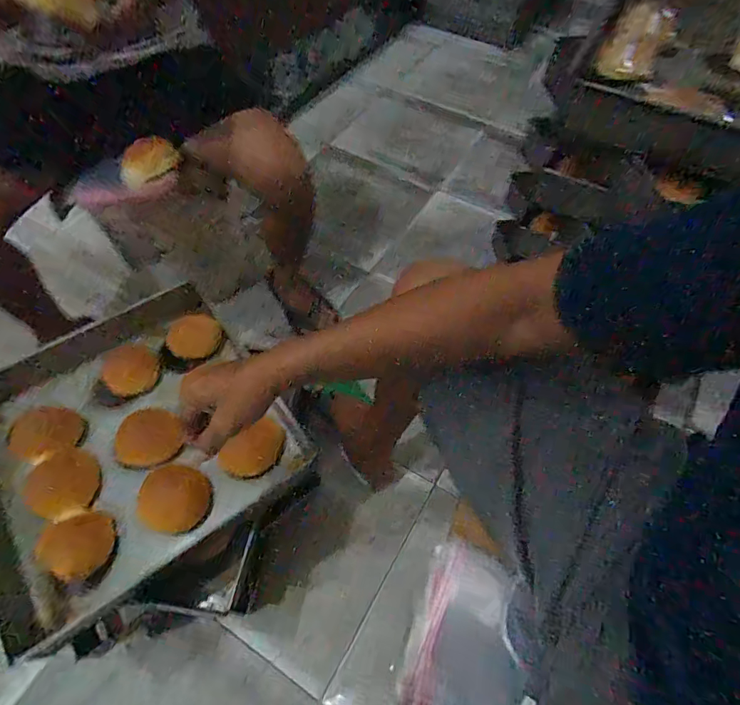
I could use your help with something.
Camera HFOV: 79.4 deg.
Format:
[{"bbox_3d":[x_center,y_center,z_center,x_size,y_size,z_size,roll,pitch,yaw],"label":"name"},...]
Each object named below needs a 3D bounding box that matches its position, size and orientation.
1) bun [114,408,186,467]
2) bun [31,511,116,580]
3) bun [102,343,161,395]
[{"bbox_3d":[-0.356,0.139,0.718,0.100,0.037,0.088,-11,60,-8],"label":"bun"},{"bbox_3d":[-0.410,0.268,0.627,0.086,0.042,0.090,1,59,-1],"label":"bun"},{"bbox_3d":[-0.404,0.027,0.752,0.079,0.034,0.085,1,59,-1],"label":"bun"}]

